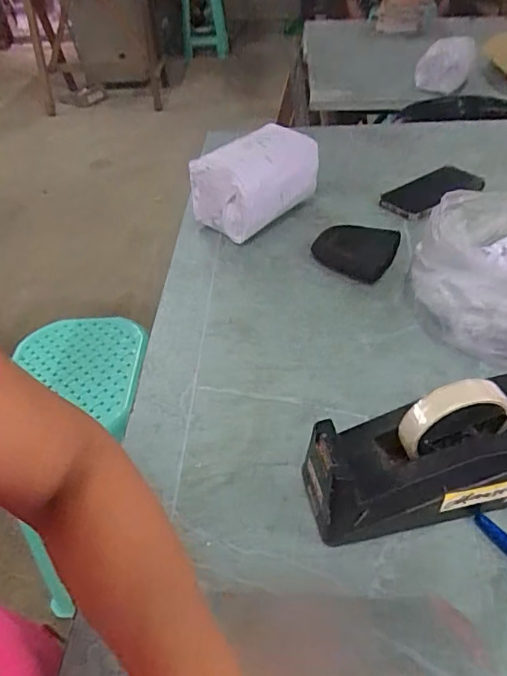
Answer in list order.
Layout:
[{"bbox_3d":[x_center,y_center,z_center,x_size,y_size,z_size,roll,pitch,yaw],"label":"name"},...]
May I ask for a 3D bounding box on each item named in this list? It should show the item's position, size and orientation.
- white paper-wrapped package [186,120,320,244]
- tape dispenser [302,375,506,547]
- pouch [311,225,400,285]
[{"bbox_3d":[0.013,-0.242,0.792,0.191,0.115,0.111,-31,50,-26],"label":"white paper-wrapped package"},{"bbox_3d":[0.149,0.099,0.429,0.205,0.117,0.077,-11,44,-7],"label":"tape dispenser"},{"bbox_3d":[0.140,-0.123,0.731,0.114,0.030,0.099,15,48,20],"label":"pouch"}]

